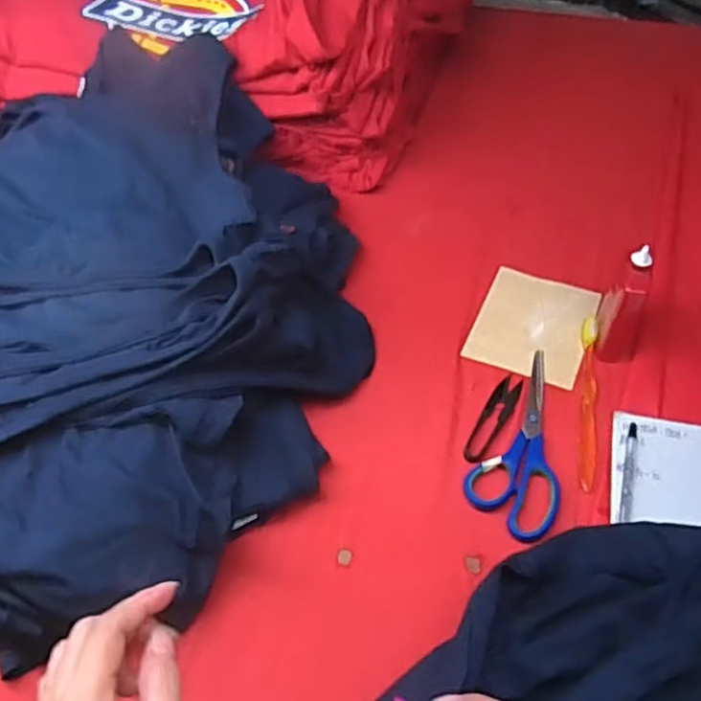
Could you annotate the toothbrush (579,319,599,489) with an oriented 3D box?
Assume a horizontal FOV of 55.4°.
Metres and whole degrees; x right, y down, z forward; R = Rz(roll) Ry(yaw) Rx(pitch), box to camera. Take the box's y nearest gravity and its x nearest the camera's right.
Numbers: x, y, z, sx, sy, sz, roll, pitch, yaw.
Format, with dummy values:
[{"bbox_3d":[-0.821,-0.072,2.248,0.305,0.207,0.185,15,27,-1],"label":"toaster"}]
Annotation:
[{"bbox_3d":[0.213,0.039,0.594,0.013,0.018,0.174,8,49,9],"label":"toothbrush"}]

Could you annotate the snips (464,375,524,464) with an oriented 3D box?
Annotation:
[{"bbox_3d":[0.127,0.061,0.595,0.023,0.005,0.101,23,53,21],"label":"snips"}]

